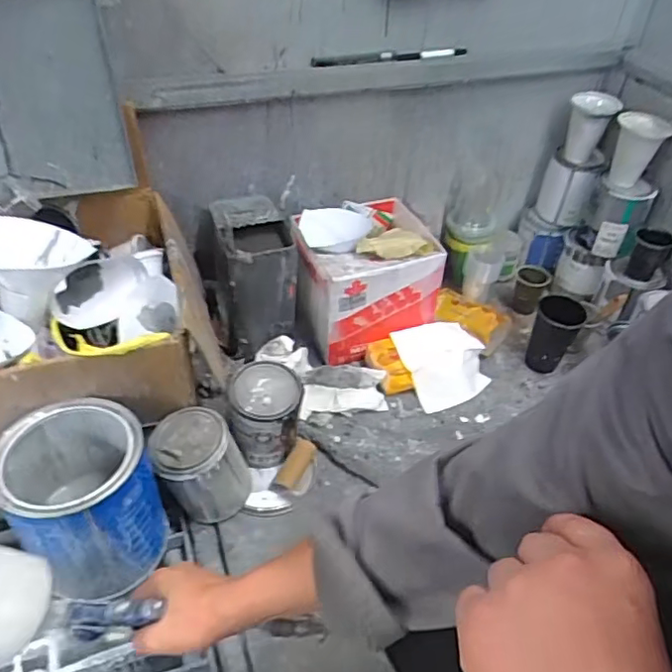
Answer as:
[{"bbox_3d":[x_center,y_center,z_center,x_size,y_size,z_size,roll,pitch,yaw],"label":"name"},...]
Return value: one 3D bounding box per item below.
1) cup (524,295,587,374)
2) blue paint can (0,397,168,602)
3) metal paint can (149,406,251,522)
[{"bbox_3d":[0.390,-0.001,1.071,0.079,0.115,0.073,23,48,19],"label":"cup"},{"bbox_3d":[-0.312,0.193,0.741,0.163,0.181,0.189,-22,49,-25],"label":"blue paint can"},{"bbox_3d":[-0.190,0.184,0.823,0.107,0.145,0.102,2,45,-2],"label":"metal paint can"}]

